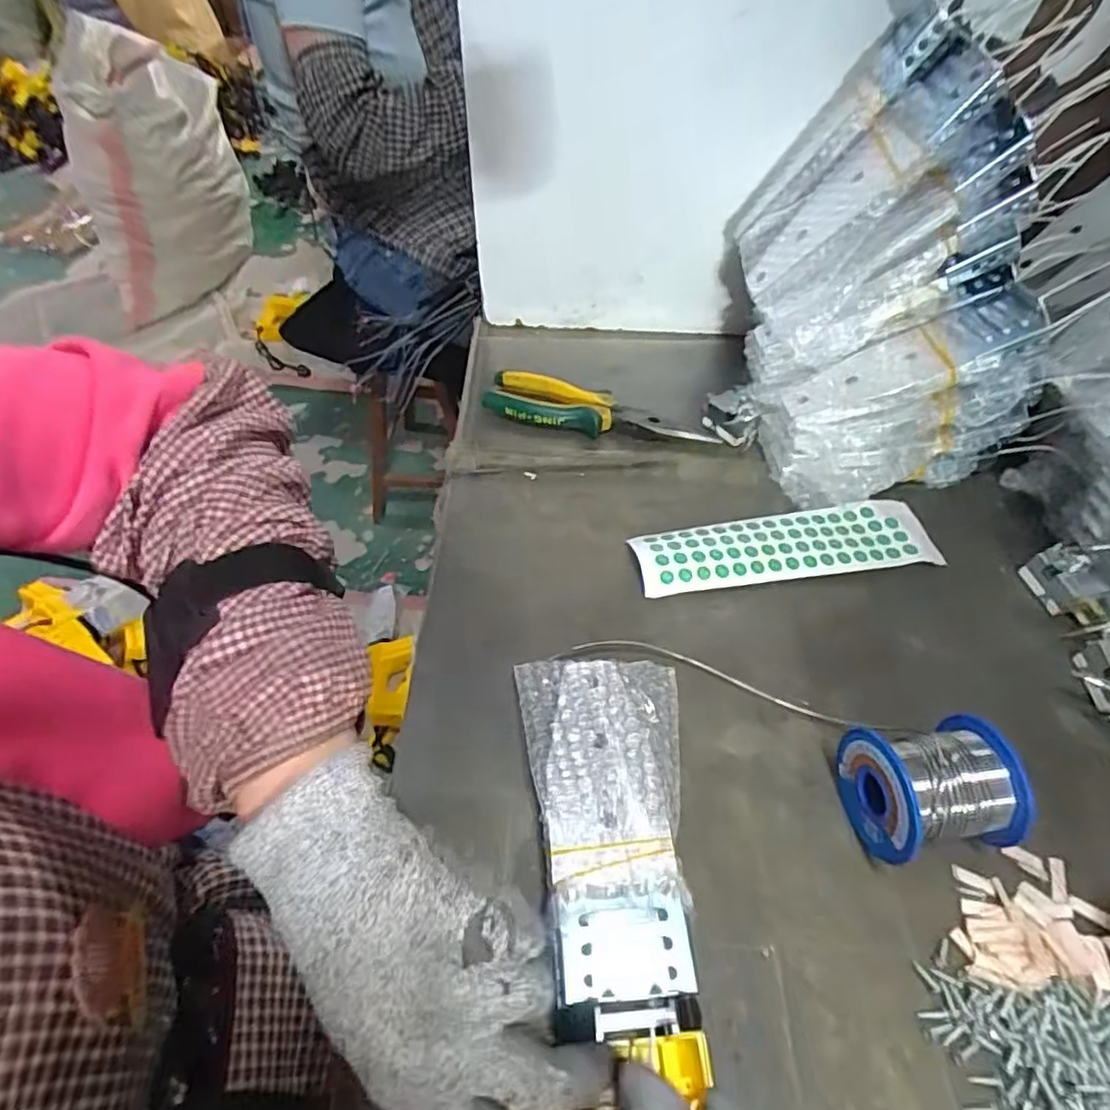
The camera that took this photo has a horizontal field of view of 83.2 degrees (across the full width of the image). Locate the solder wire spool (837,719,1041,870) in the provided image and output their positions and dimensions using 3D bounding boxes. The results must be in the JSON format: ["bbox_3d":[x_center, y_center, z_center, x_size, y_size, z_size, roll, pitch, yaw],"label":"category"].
[{"bbox_3d":[0.194,0.121,0.321,0.073,0.053,0.059,-6,52,-5],"label":"solder wire spool"}]

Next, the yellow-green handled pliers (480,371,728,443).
[{"bbox_3d":[0.033,-0.117,0.526,0.190,0.023,0.045,16,54,12],"label":"yellow-green handled pliers"}]

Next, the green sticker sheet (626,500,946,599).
[{"bbox_3d":[0.162,-0.008,0.446,0.210,0.014,0.058,-7,52,-6],"label":"green sticker sheet"}]

